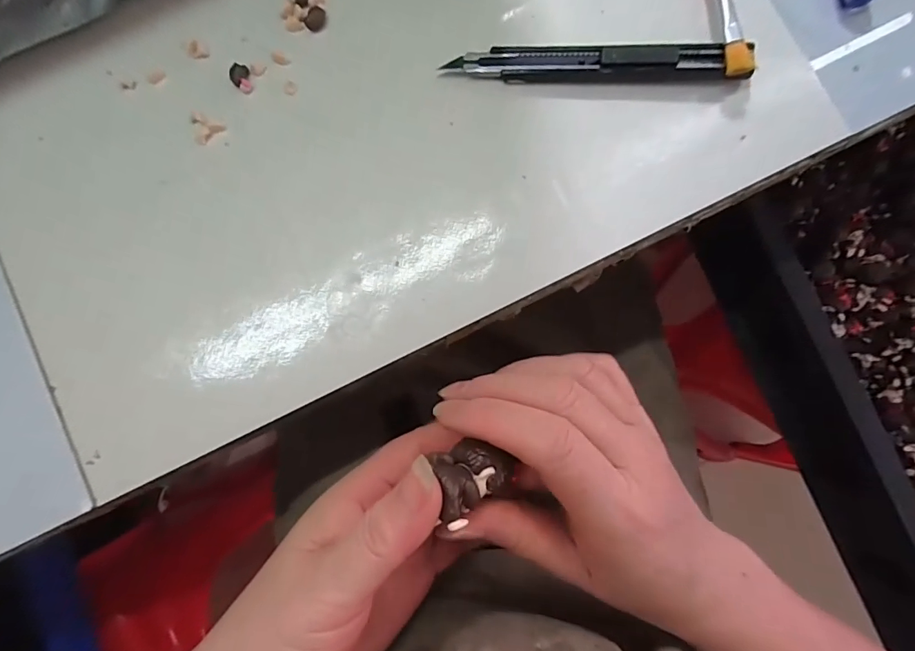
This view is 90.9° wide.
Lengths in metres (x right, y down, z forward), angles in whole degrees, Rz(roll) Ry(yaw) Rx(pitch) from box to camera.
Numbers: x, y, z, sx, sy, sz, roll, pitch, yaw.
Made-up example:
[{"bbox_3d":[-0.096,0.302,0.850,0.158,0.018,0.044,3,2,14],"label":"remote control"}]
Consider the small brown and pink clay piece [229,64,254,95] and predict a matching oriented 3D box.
[{"bbox_3d":[-0.108,-0.124,0.226,0.010,0.005,0.013,-37,85,0],"label":"small brown and pink clay piece"}]

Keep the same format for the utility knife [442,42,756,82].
[{"bbox_3d":[0.066,-0.126,0.216,0.137,0.011,0.016,4,86,3],"label":"utility knife"}]

